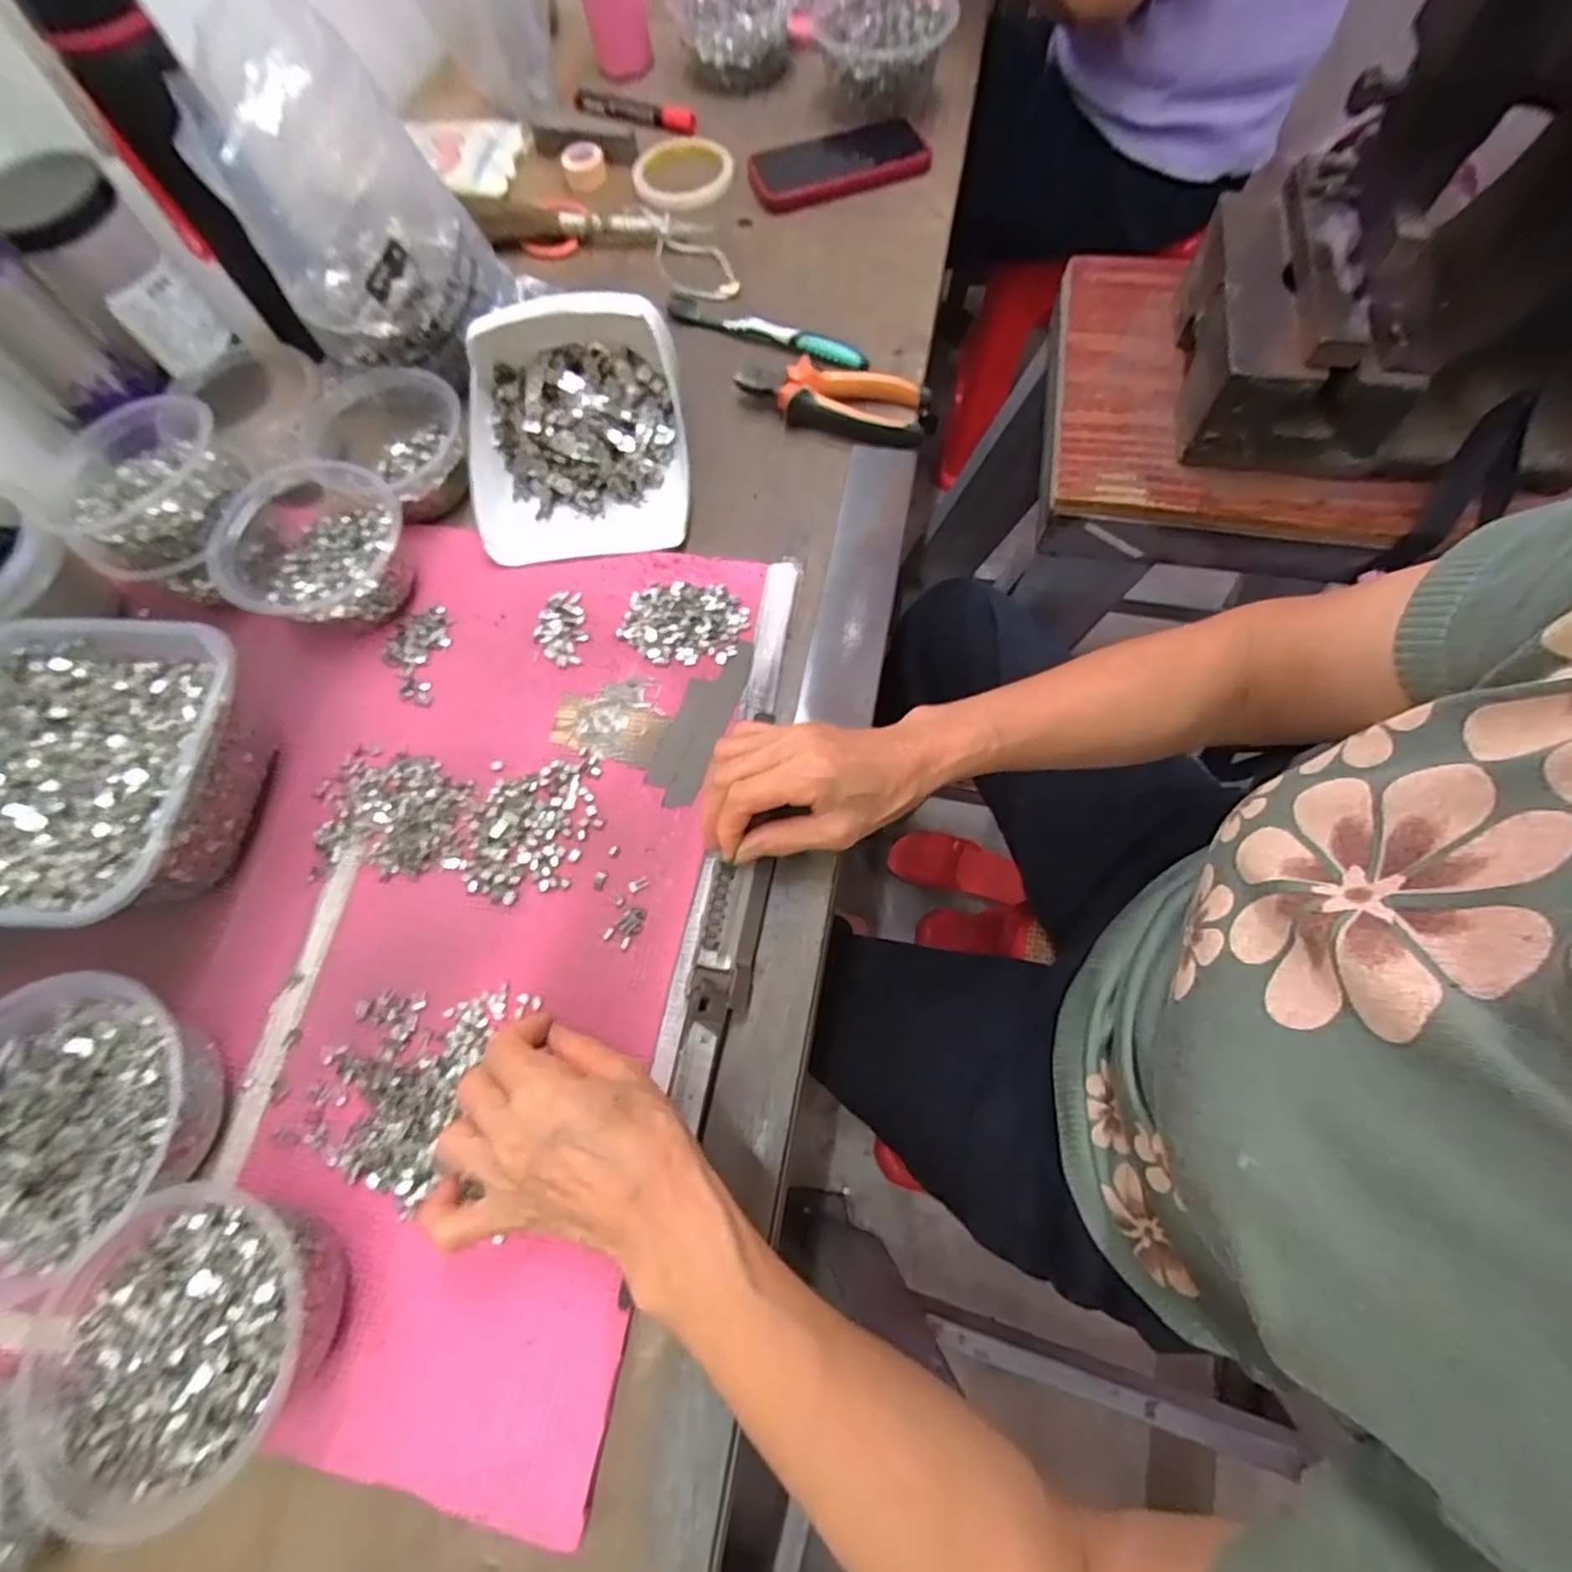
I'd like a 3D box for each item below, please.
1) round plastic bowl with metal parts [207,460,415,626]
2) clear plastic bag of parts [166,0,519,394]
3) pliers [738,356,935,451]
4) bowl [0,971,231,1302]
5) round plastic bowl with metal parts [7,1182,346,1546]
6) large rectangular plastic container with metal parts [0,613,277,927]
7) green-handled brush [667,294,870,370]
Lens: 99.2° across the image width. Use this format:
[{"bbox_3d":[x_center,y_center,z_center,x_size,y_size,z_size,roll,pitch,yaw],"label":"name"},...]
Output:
[{"bbox_3d":[-0.313,-0.158,0.456,0.113,0.064,0.106,-1,68,2],"label":"round plastic bowl with metal parts"},{"bbox_3d":[-0.301,-0.393,0.473,0.118,0.183,0.131,5,69,6],"label":"clear plastic bag of parts"},{"bbox_3d":[0.035,-0.302,0.524,0.150,0.025,0.056,15,70,8],"label":"pliers"},{"bbox_3d":[-0.358,0.169,0.337,0.130,0.056,0.133,-1,68,2],"label":"bowl"},{"bbox_3d":[-0.264,0.248,0.303,0.119,0.062,0.111,-1,68,2],"label":"round plastic bowl with metal parts"},{"bbox_3d":[-0.408,-0.002,0.396,0.179,0.073,0.174,3,68,4],"label":"large rectangular plastic container with metal parts"},{"bbox_3d":[-0.019,-0.379,0.559,0.183,0.016,0.023,28,72,13],"label":"green-handled brush"}]

